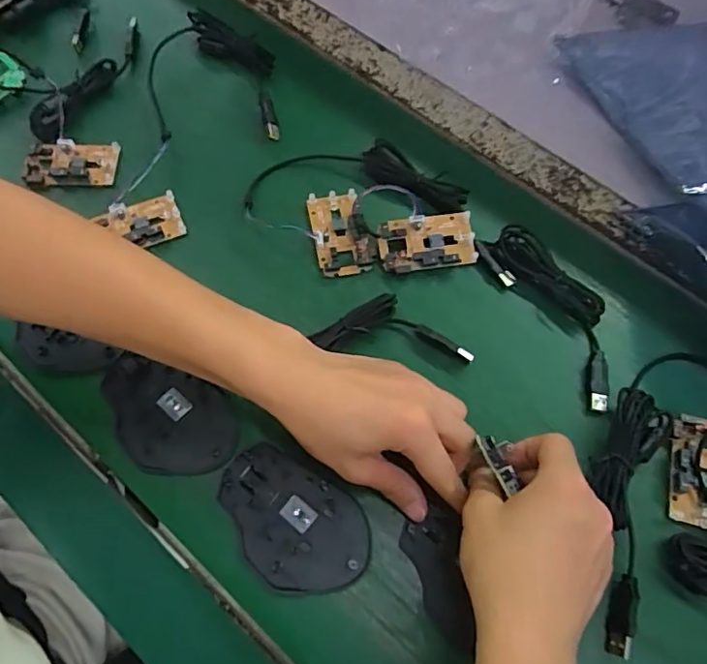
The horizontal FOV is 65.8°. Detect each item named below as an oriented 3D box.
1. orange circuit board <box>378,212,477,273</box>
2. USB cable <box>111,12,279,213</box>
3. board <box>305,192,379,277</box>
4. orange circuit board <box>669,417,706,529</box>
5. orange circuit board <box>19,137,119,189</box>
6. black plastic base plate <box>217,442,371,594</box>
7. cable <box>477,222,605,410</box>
[{"bbox_3d":[0.060,-0.074,0.450,0.078,0.014,0.045,-7,81,-7],"label":"orange circuit board"},{"bbox_3d":[-0.132,-0.205,0.499,0.126,0.021,0.233,3,65,0],"label":"USB cable"},{"bbox_3d":[-0.010,-0.087,0.455,0.047,0.017,0.080,-10,66,-7],"label":"board"},{"bbox_3d":[0.245,0.099,0.381,0.045,0.012,0.073,17,65,6],"label":"orange circuit board"},{"bbox_3d":[-0.246,-0.145,0.477,0.078,0.011,0.046,1,65,-2],"label":"orange circuit board"},{"bbox_3d":[-0.041,0.126,0.366,0.109,0.005,0.073,33,68,13],"label":"black plastic base plate"},{"bbox_3d":[0.161,-0.018,0.431,0.050,0.022,0.156,-27,69,-14],"label":"cable"}]

